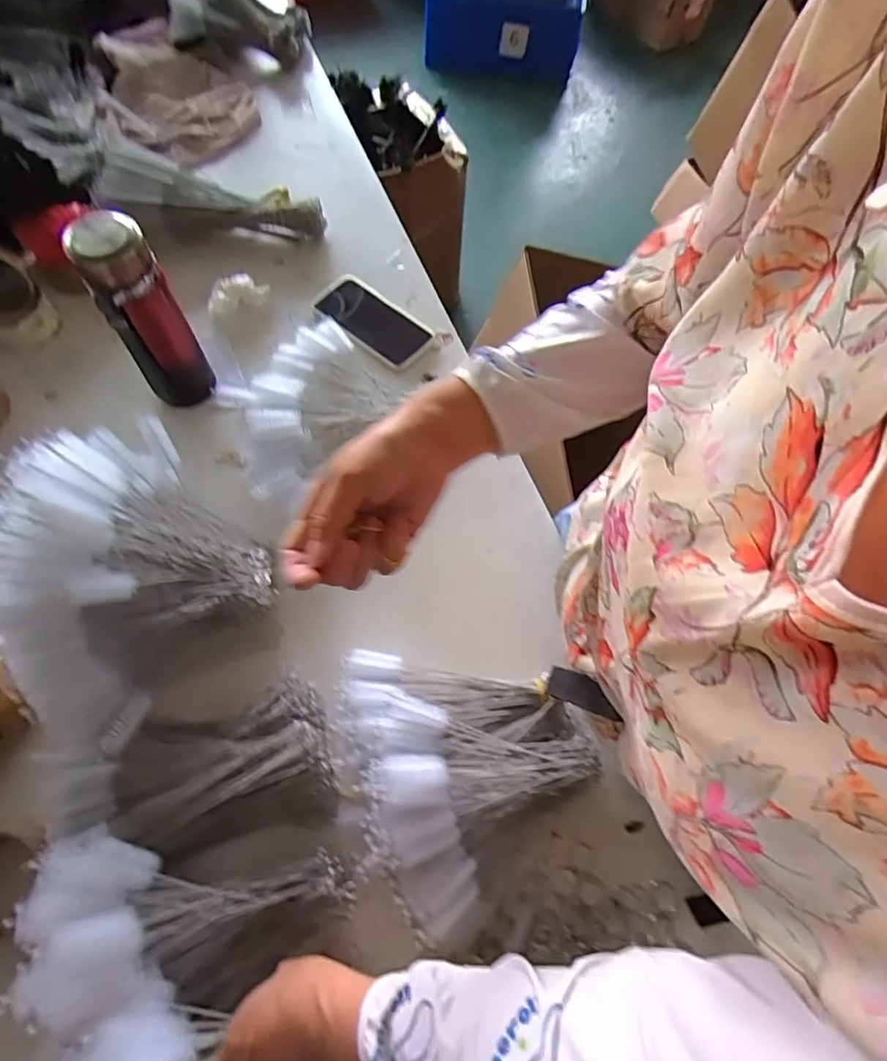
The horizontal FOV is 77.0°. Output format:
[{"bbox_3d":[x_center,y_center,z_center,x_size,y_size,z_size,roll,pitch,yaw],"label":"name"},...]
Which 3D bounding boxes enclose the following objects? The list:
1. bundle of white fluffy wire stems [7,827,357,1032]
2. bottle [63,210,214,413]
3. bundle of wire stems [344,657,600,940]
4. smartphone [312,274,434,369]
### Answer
[{"bbox_3d":[-0.181,0.279,0.412,0.217,0.054,0.106,13,62,-31],"label":"bundle of white fluffy wire stems"},{"bbox_3d":[-0.304,-0.210,0.595,0.065,0.225,0.074,-23,68,-10],"label":"bottle"},{"bbox_3d":[0.025,0.194,0.497,0.199,0.052,0.222,-6,52,-24],"label":"bundle of wire stems"},{"bbox_3d":[-0.097,-0.282,0.747,0.163,0.013,0.082,38,70,8],"label":"smartphone"}]

